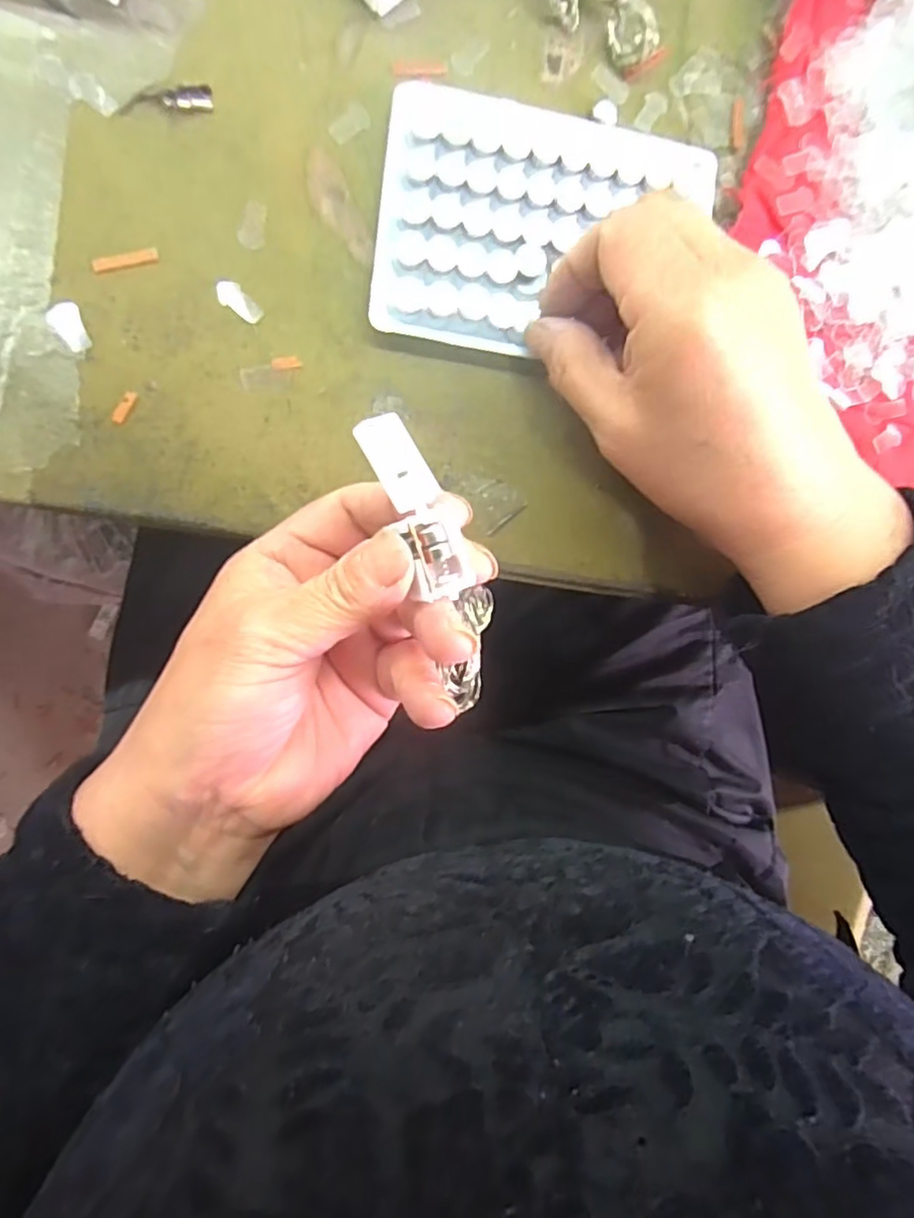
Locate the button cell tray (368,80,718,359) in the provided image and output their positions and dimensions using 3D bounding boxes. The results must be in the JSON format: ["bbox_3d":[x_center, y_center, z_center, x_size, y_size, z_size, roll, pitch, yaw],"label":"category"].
[{"bbox_3d":[0.034,-0.146,0.242,0.125,0.008,0.095,7,89,-10],"label":"button cell tray"}]

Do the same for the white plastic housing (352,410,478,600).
[{"bbox_3d":[-0.014,-0.029,0.188,0.021,0.012,0.056,-34,103,-36],"label":"white plastic housing"}]

